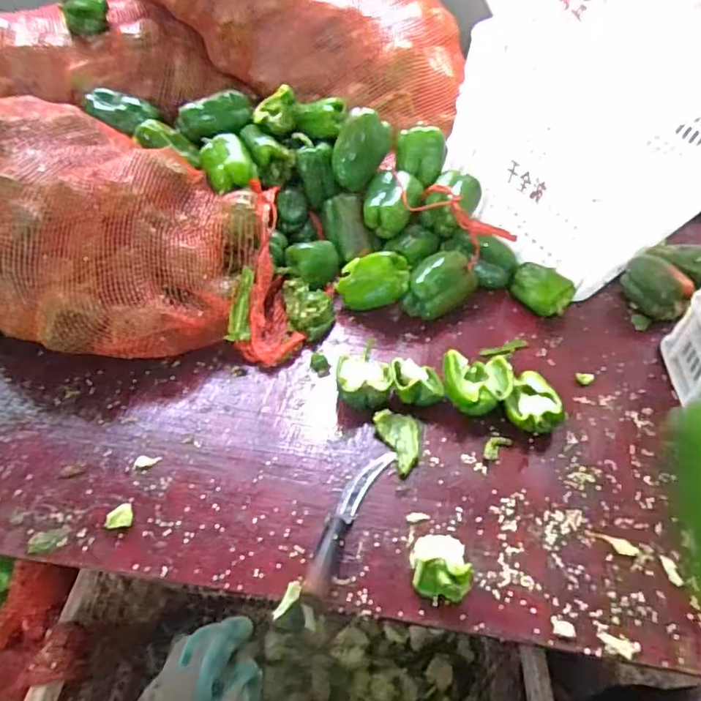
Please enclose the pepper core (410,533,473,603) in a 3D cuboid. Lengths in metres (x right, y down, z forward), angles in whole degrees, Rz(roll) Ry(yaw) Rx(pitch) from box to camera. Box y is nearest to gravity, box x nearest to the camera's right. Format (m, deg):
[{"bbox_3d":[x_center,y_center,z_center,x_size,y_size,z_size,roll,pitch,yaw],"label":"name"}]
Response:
[{"bbox_3d":[0.090,0.216,0.557,0.053,0.043,0.063,2,45,-1],"label":"pepper core"}]

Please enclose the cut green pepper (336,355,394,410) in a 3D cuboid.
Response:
[{"bbox_3d":[0.018,0.040,0.719,0.074,0.037,0.072,4,45,2],"label":"cut green pepper"}]

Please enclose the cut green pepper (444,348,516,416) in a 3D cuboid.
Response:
[{"bbox_3d":[0.172,0.043,0.733,0.089,0.052,0.081,1,45,-1],"label":"cut green pepper"}]

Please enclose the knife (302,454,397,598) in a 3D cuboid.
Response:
[{"bbox_3d":[-0.002,0.178,0.602,0.034,0.025,0.193,19,47,16],"label":"knife"}]

